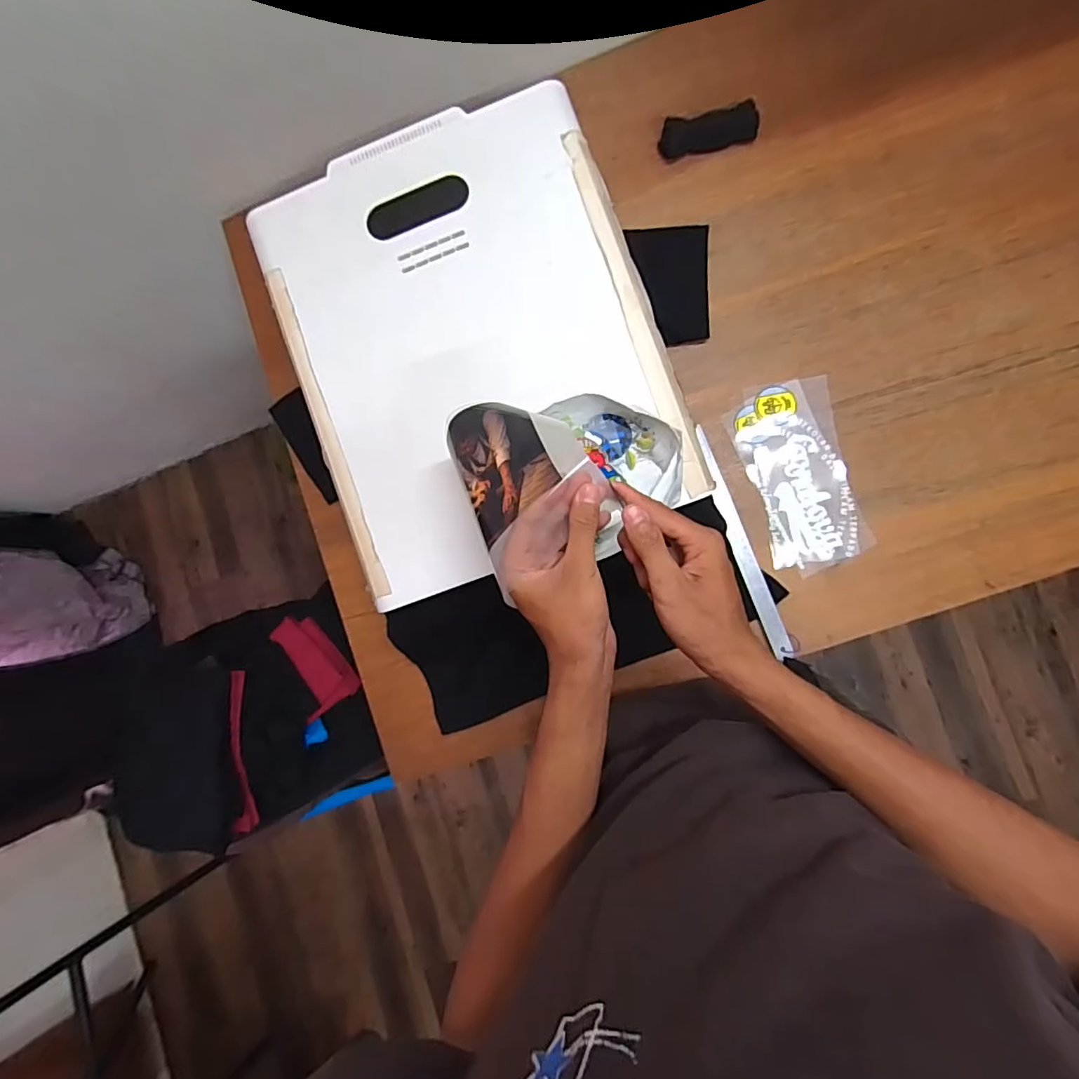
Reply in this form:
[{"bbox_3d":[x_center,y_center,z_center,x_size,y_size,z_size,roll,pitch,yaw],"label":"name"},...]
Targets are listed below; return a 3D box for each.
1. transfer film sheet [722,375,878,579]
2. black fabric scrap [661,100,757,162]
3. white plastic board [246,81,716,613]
[{"bbox_3d":[0.346,-0.086,0.723,0.129,0.011,0.250,-15,86,5],"label":"transfer film sheet"},{"bbox_3d":[0.232,-0.560,0.746,0.130,0.031,0.047,-12,87,5],"label":"black fabric scrap"},{"bbox_3d":[-0.081,-0.222,0.605,0.397,0.031,0.494,-20,88,3],"label":"white plastic board"}]

